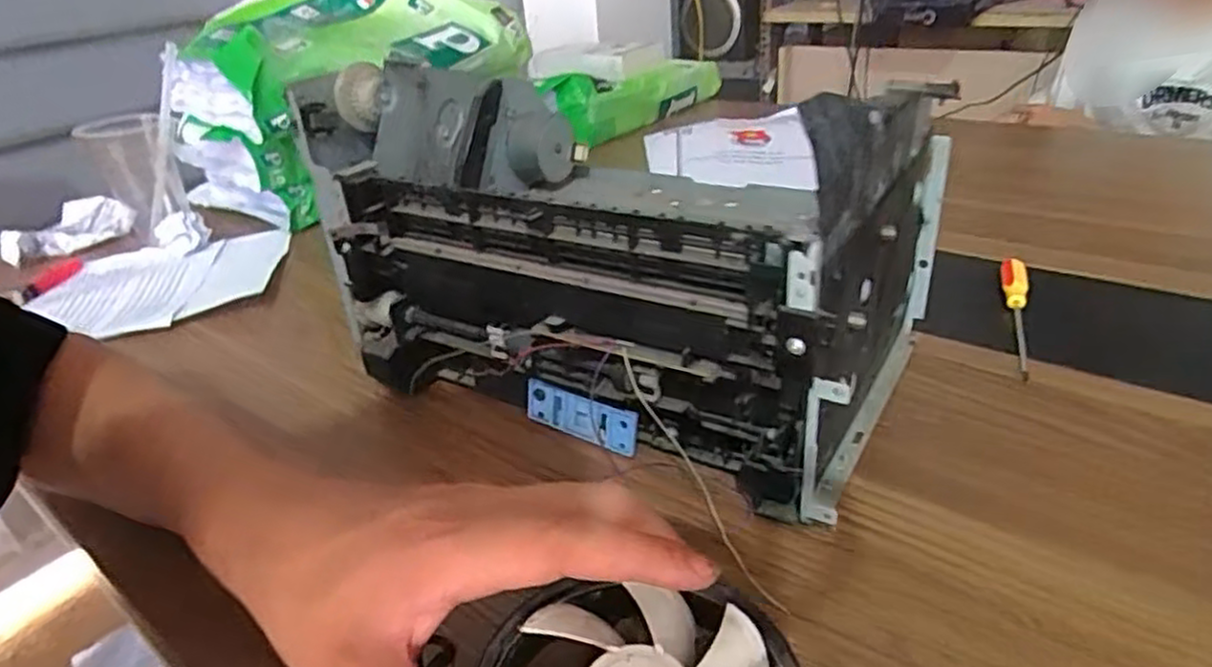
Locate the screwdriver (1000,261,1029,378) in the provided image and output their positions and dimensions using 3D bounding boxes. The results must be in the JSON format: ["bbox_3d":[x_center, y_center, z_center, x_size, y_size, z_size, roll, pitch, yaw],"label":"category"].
[{"bbox_3d":[0.277,-0.014,0.488,0.015,0.018,0.142,7,32,20],"label":"screwdriver"}]

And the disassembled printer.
[{"bbox_3d":[0.012,-0.061,0.440,0.315,0.181,0.214,13,34,28],"label":"disassembled printer"}]

